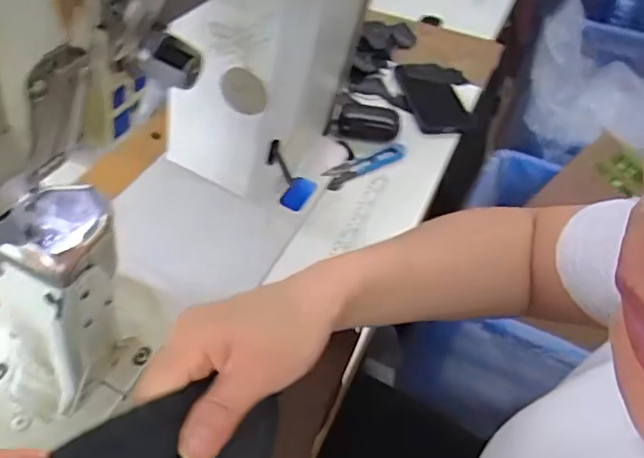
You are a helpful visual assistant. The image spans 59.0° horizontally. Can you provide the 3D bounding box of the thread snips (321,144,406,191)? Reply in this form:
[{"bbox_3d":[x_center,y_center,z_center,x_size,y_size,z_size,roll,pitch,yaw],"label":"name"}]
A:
[{"bbox_3d":[0.054,-0.082,0.713,0.129,0.006,0.033,-28,54,-30],"label":"thread snips"}]

